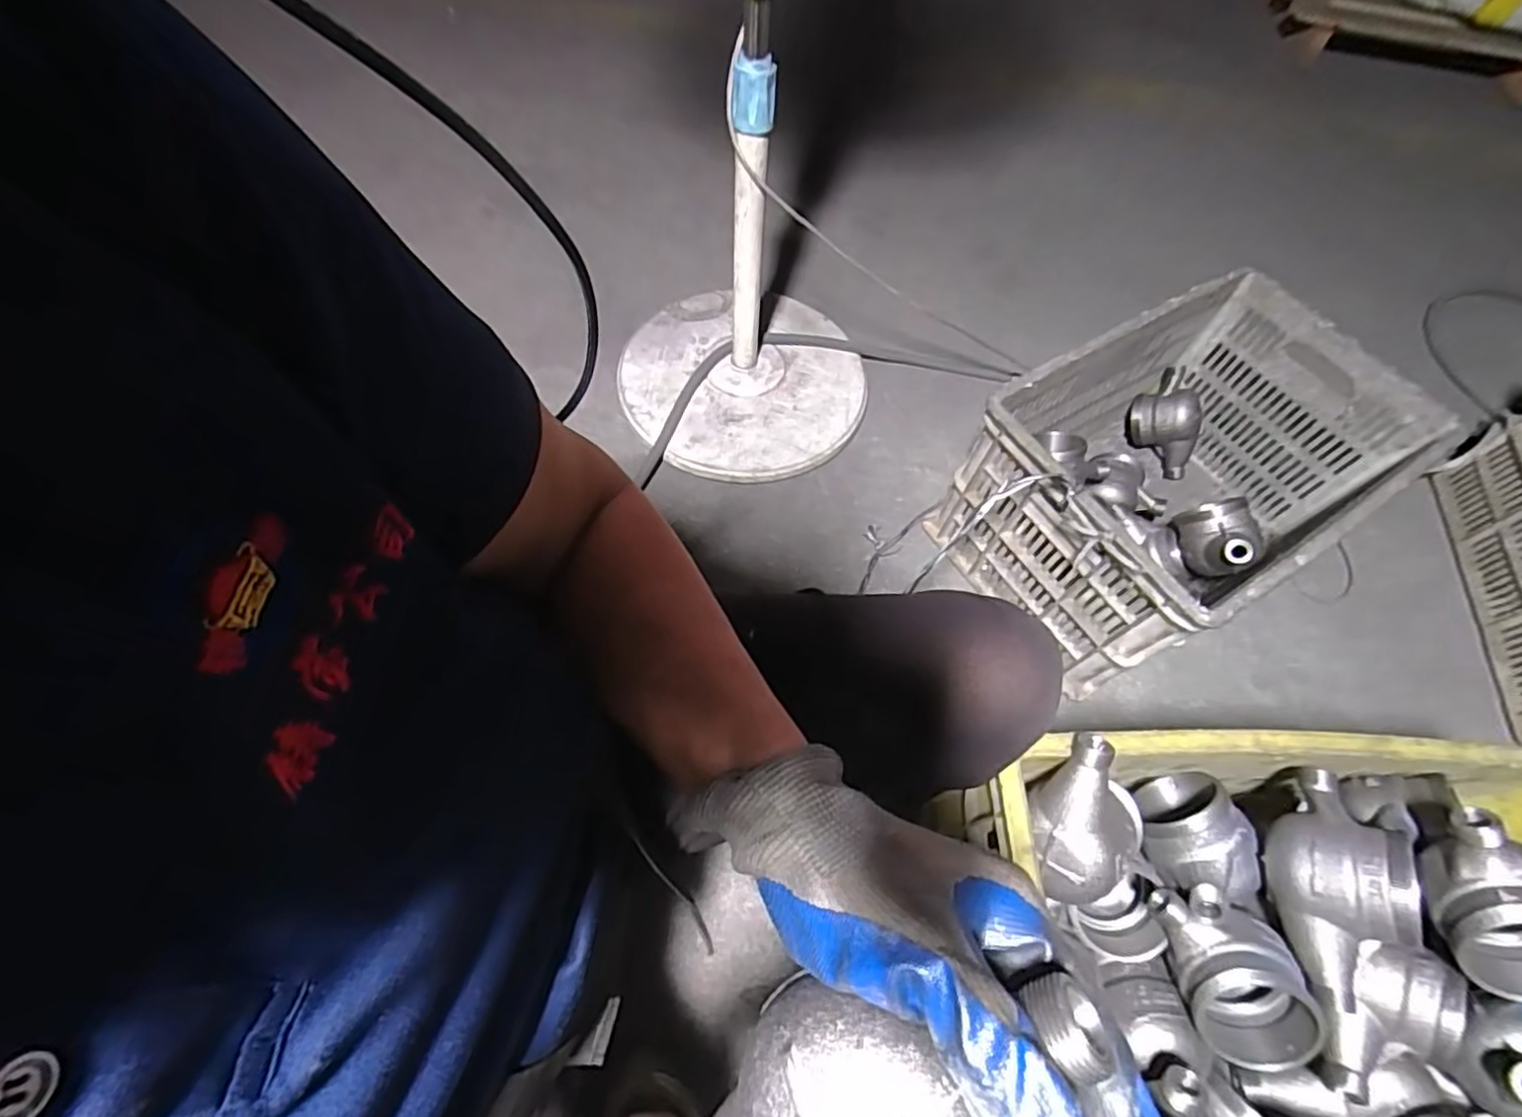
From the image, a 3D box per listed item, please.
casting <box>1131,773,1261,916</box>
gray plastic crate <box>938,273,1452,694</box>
[{"bbox_3d":[0.355,0.232,0.545,0.076,0.072,0.102,2,62,-3],"label":"casting"},{"bbox_3d":[0.505,-0.097,0.816,0.455,0.232,0.311,-26,67,-16],"label":"gray plastic crate"}]

